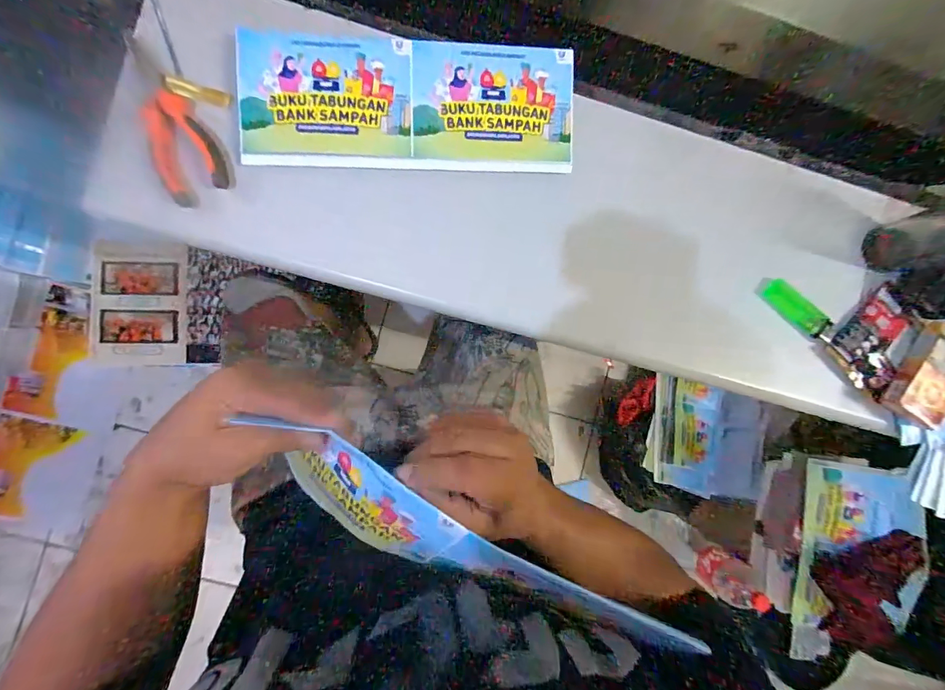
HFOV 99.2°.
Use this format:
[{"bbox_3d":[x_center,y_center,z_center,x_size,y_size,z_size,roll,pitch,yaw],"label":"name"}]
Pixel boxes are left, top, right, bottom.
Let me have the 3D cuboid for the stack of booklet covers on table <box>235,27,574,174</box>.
[{"bbox_3d":[-0.057,-0.227,0.377,0.304,0.014,0.117,-1,88,-5],"label":"stack of booklet covers on table"}]

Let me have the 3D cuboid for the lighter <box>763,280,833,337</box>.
[{"bbox_3d":[0.337,-0.039,0.418,0.021,0.017,0.069,-35,72,-5],"label":"lighter"}]

